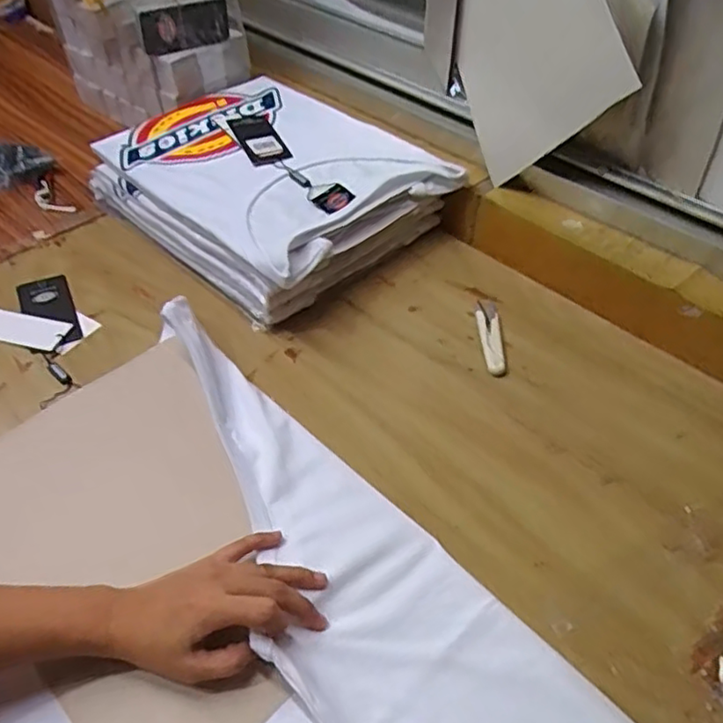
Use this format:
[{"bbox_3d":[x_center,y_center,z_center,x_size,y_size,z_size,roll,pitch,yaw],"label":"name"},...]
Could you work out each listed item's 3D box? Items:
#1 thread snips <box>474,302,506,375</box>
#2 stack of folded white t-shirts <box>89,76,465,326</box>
[{"bbox_3d":[0.127,-0.026,0.636,0.022,0.006,0.101,3,46,1],"label":"thread snips"},{"bbox_3d":[-0.106,-0.205,0.748,0.277,0.086,0.356,-34,56,-29],"label":"stack of folded white t-shirts"}]

